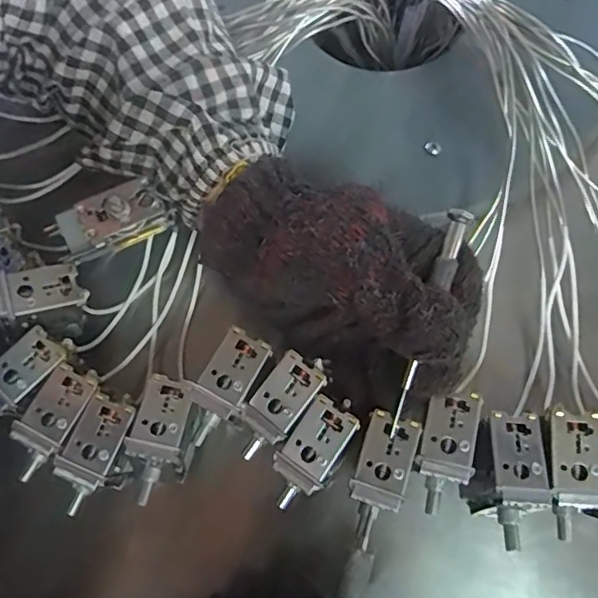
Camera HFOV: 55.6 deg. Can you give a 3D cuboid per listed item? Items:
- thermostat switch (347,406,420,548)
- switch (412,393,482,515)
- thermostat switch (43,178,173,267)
[{"bbox_3d":[0.034,0.076,0.242,0.022,0.015,0.053,19,76,7],"label":"thermostat switch"},{"bbox_3d":[0.062,0.066,0.245,0.022,0.017,0.051,17,76,6],"label":"switch"},{"bbox_3d":[-0.093,-0.036,0.271,0.052,0.013,0.025,-21,75,-4],"label":"thermostat switch"}]

